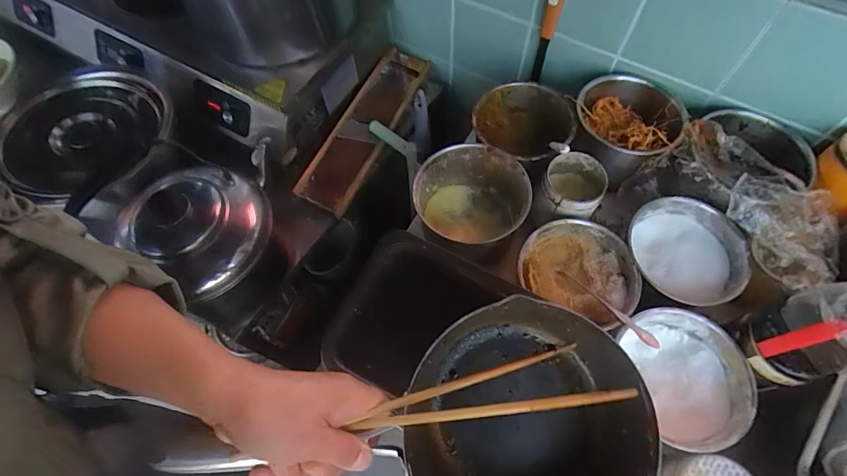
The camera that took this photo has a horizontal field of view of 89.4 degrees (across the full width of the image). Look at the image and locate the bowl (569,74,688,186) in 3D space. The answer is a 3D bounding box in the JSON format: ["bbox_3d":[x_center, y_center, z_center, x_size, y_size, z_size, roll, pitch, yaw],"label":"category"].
[{"bbox_3d":[0.301,-0.171,0.639,0.144,0.078,0.136,-1,64,2],"label":"bowl"}]

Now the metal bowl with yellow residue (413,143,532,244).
[{"bbox_3d":[0.067,-0.043,0.617,0.152,0.112,0.141,-1,64,2],"label":"metal bowl with yellow residue"}]

